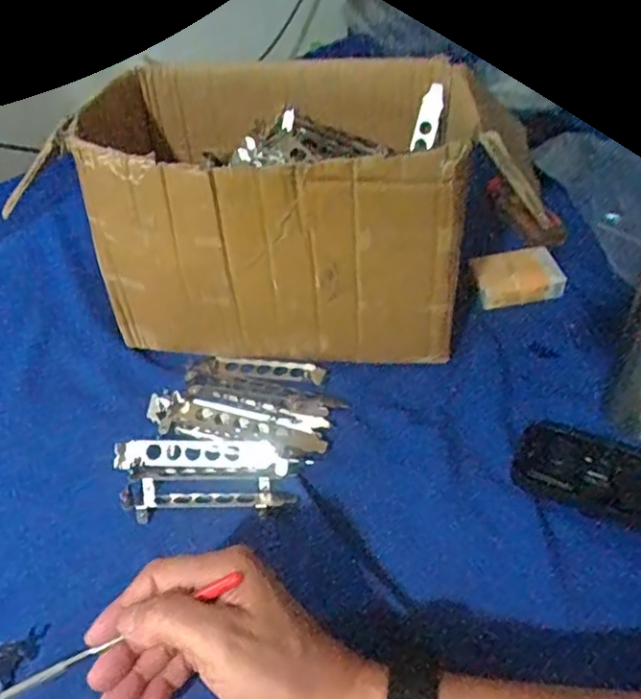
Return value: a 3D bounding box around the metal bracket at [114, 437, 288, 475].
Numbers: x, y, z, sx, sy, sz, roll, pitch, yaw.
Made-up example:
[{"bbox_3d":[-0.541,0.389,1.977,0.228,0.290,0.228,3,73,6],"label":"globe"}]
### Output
[{"bbox_3d":[-0.087,0.075,0.472,0.125,0.014,0.028,2,42,4],"label":"metal bracket"}]

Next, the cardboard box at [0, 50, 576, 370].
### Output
[{"bbox_3d":[-0.040,-0.122,0.554,0.315,0.189,0.212,-1,42,1],"label":"cardboard box"}]

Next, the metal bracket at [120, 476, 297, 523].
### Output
[{"bbox_3d":[-0.079,0.104,0.451,0.120,0.011,0.031,-2,42,0],"label":"metal bracket"}]

